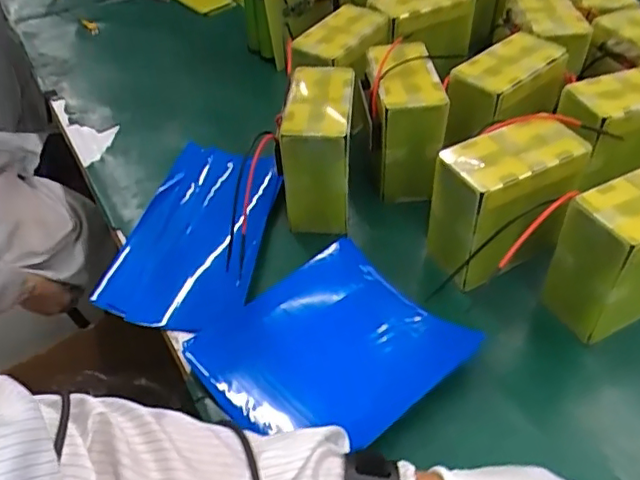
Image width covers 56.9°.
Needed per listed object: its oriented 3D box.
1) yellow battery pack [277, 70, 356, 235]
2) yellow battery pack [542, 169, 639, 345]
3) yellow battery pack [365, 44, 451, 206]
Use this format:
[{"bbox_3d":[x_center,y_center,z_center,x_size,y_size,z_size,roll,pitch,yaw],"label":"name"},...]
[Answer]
[{"bbox_3d":[0.002,-0.111,0.723,0.078,0.144,0.140,4,46,7],"label":"yellow battery pack"},{"bbox_3d":[0.308,0.018,0.590,0.152,0.160,0.077,-20,48,-15],"label":"yellow battery pack"},{"bbox_3d":[0.106,-0.151,0.751,0.080,0.144,0.136,-5,46,-1],"label":"yellow battery pack"}]

